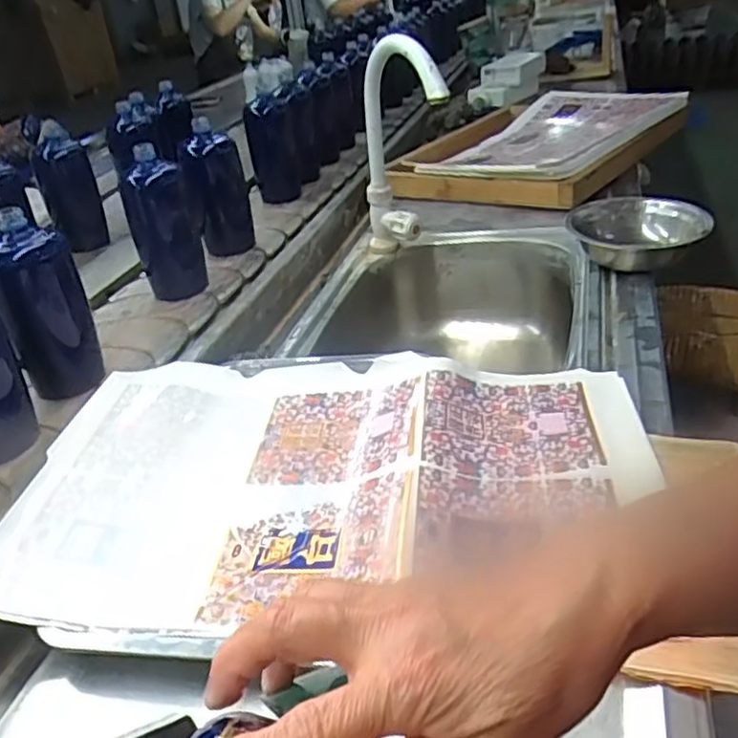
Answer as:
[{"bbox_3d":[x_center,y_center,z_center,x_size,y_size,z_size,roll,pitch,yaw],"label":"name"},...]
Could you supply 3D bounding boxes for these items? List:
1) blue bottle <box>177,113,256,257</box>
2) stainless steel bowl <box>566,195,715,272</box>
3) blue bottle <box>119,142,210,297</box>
[{"bbox_3d":[-0.218,-0.251,0.988,0.076,0.184,0.066,-9,32,-3],"label":"blue bottle"},{"bbox_3d":[0.328,-0.164,0.843,0.154,0.049,0.153,-4,32,6],"label":"stainless steel bowl"},{"bbox_3d":[-0.271,-0.195,0.895,0.082,0.175,0.077,-15,33,-12],"label":"blue bottle"}]

